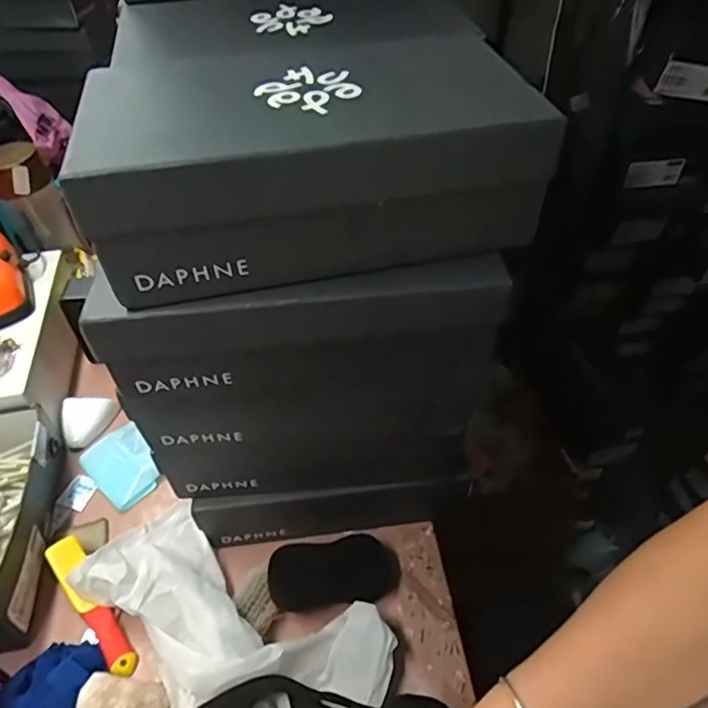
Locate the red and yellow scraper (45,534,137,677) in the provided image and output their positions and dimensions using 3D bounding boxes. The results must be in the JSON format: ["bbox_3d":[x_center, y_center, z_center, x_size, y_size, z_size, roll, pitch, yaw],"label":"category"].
[{"bbox_3d":[-0.275,0.262,0.603,0.033,0.018,0.161,-31,68,-25],"label":"red and yellow scraper"}]

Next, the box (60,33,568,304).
[{"bbox_3d":[-0.030,-0.143,0.417,0.287,0.097,0.168,-8,47,-7],"label":"box"}]

